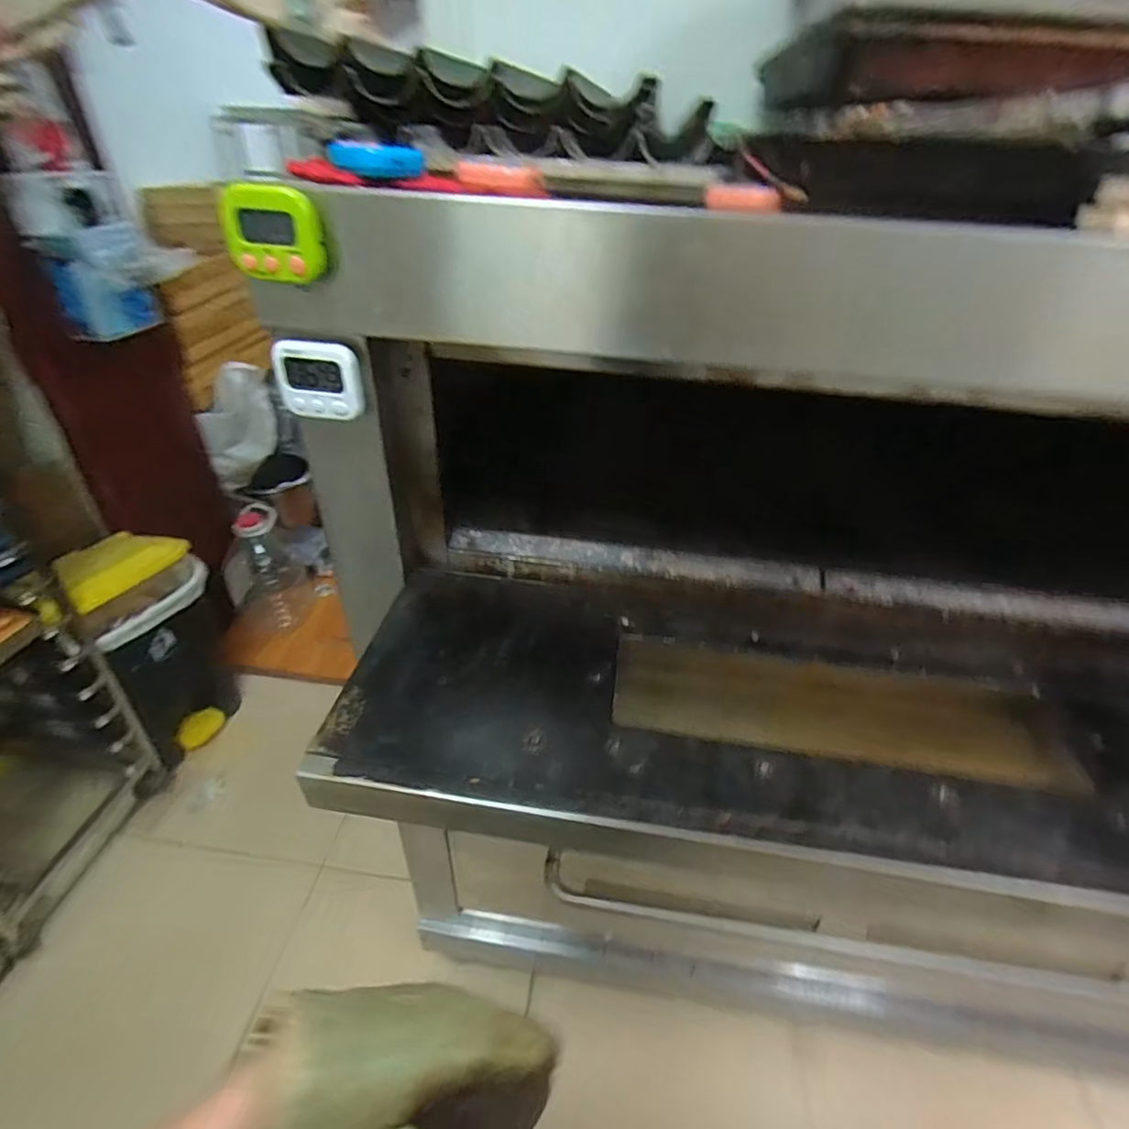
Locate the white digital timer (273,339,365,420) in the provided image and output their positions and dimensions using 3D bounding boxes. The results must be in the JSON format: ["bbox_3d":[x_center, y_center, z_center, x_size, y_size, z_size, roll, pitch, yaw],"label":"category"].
[{"bbox_3d":[-0.216,-0.161,0.502,0.071,0.064,0.016,6,37,6],"label":"white digital timer"}]

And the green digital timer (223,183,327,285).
[{"bbox_3d":[-0.215,-0.246,0.427,0.064,0.062,0.025,7,38,7],"label":"green digital timer"}]

